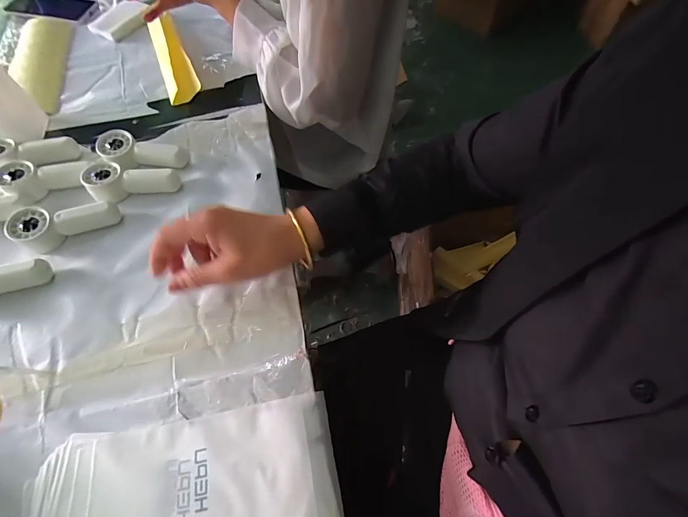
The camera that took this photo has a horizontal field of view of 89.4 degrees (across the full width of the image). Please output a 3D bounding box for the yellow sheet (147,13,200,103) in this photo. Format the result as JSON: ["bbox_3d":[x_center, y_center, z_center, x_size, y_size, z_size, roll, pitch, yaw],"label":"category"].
[{"bbox_3d":[-0.286,-0.335,0.582,0.051,0.035,0.203,-22,63,-10],"label":"yellow sheet"}]

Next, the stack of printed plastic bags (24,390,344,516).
[{"bbox_3d":[-0.135,0.203,0.296,0.253,0.009,0.127,-10,61,-6],"label":"stack of printed plastic bags"}]

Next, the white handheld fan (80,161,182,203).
[{"bbox_3d":[-0.272,-0.095,0.446,0.113,0.030,0.047,3,60,1],"label":"white handheld fan"}]

